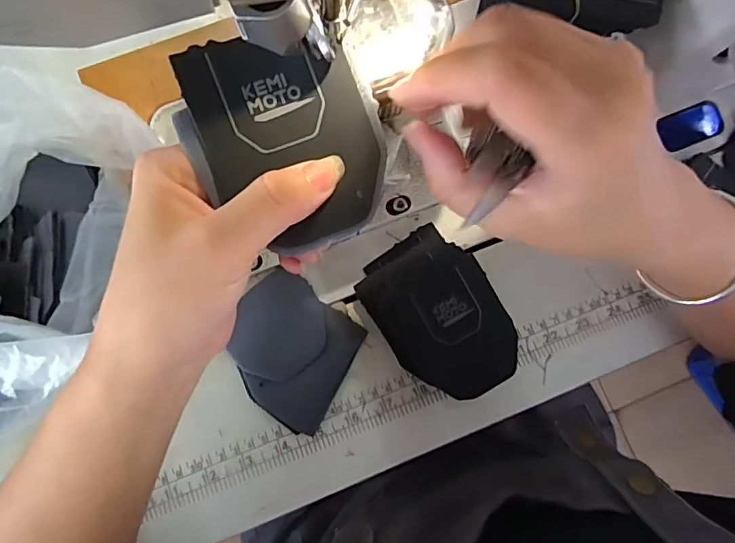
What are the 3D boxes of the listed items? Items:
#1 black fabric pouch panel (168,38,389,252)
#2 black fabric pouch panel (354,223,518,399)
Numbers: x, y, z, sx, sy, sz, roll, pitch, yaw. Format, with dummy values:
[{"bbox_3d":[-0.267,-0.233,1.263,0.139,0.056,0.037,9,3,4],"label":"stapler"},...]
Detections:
[{"bbox_3d":[-0.030,-0.050,0.191,0.067,0.005,0.082,-25,96,-4],"label":"black fabric pouch panel"},{"bbox_3d":[0.044,0.028,0.335,0.074,0.043,0.114,-31,79,-8],"label":"black fabric pouch panel"}]

